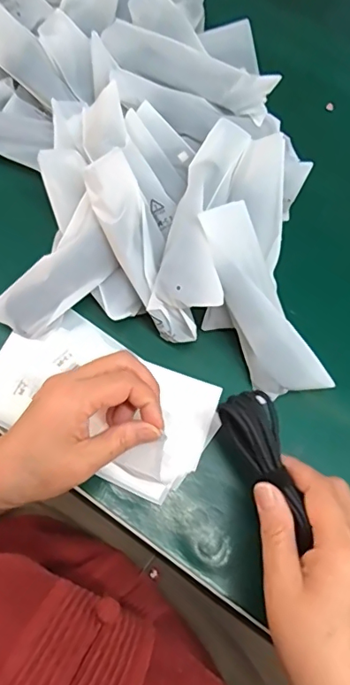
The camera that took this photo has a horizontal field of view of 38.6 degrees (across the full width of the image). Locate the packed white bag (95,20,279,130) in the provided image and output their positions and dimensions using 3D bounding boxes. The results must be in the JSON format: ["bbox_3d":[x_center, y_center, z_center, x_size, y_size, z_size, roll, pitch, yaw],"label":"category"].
[{"bbox_3d":[0.009,-0.230,0.428,0.150,0.028,0.042,26,72,6],"label":"packed white bag"}]

